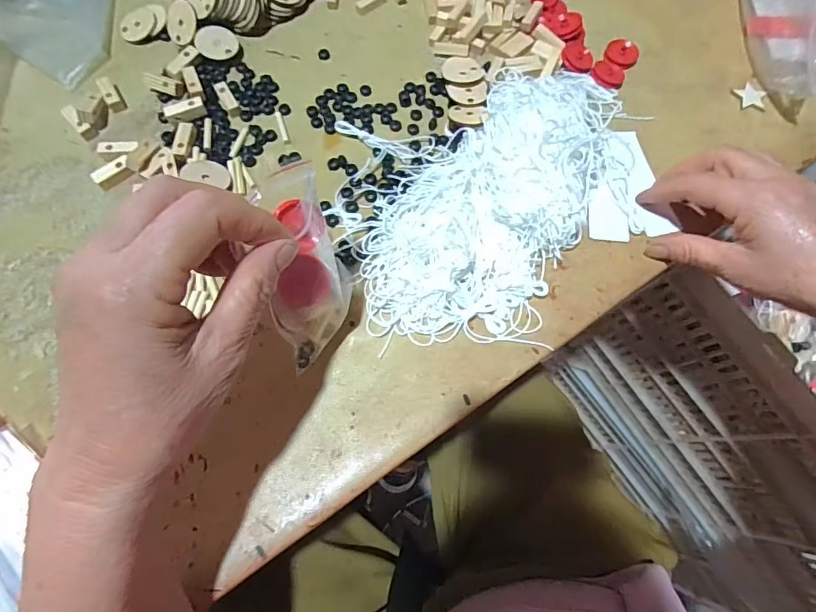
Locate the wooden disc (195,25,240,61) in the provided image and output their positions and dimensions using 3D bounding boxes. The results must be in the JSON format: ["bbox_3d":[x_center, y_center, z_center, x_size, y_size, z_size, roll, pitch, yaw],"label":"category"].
[{"bbox_3d":[-0.161,-0.223,0.379,0.033,0.004,0.030,2,78,-22],"label":"wooden disc"}]

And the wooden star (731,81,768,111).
[{"bbox_3d":[0.297,-0.181,0.386,0.025,0.004,0.029,-13,72,-5],"label":"wooden star"}]

